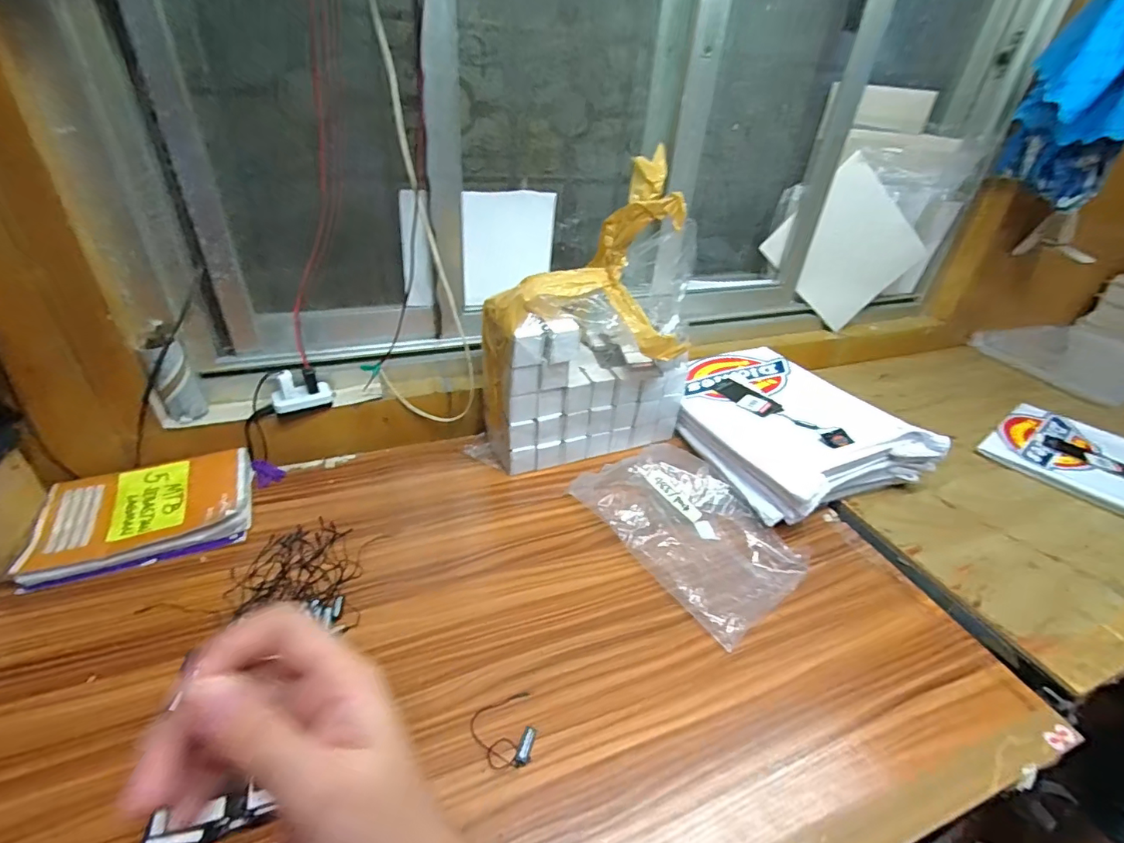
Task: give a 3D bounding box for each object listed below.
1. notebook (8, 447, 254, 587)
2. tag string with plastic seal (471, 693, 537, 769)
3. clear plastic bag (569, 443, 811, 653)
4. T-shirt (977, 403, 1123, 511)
[{"bbox_3d":[-0.485,0.101,0.595,0.202,0.024,0.141,-11,37,-22],"label":"notebook"},{"bbox_3d":[-0.050,0.266,0.432,0.052,0.007,0.058,-5,35,-15],"label":"tag string with plastic seal"},{"bbox_3d":[0.164,0.122,0.633,0.184,0.033,0.267,-19,41,-31],"label":"clear plastic bag"},{"bbox_3d":[0.882,0.074,0.778,0.253,0.031,0.331,-21,42,-33],"label":"T-shirt"}]

